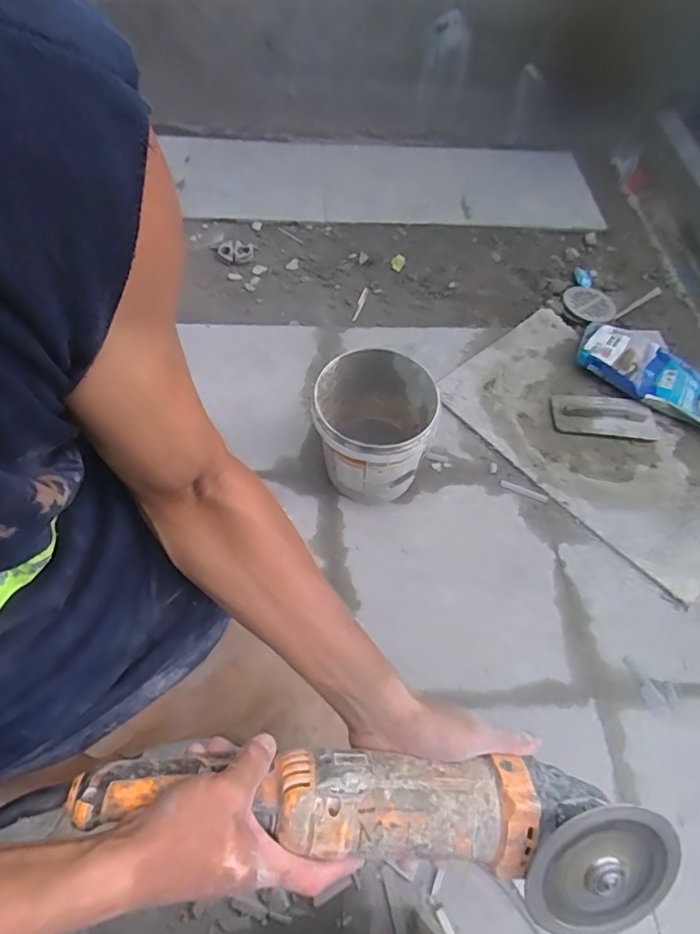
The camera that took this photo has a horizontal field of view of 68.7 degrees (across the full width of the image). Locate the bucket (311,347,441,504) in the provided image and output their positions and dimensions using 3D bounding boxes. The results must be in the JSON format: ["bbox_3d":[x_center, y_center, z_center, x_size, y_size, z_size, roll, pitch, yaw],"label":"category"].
[{"bbox_3d":[0.054,-0.087,1.328,0.288,0.314,0.280,1,58,-2],"label":"bucket"}]

